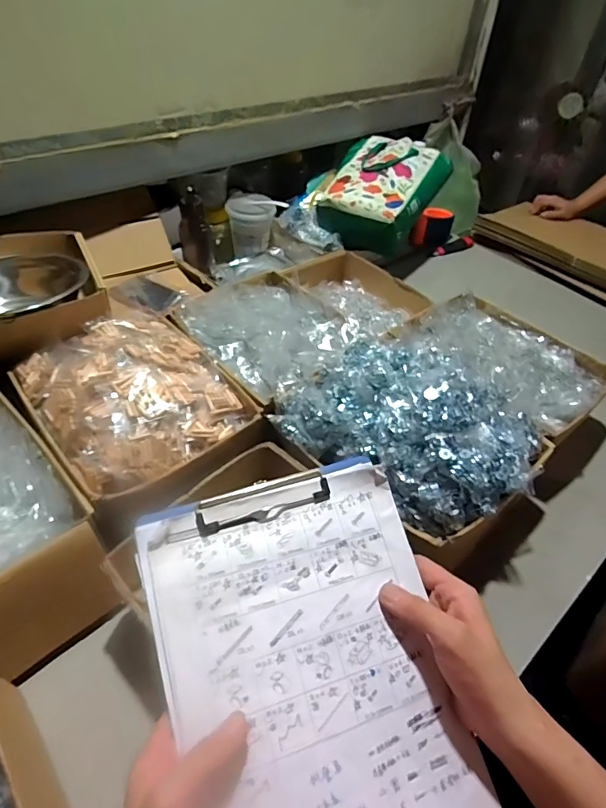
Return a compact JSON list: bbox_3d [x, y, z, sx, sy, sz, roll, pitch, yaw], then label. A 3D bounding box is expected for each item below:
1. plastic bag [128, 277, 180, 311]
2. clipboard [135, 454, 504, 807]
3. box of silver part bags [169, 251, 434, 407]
[{"bbox_3d":[-0.293,-0.213,0.885,0.131,0.014,0.069,32,52,25],"label":"plastic bag"},{"bbox_3d":[0.011,0.205,0.348,0.210,0.011,0.302,-12,68,-19],"label":"clipboard"},{"bbox_3d":[0.011,-0.175,0.902,0.287,0.124,0.482,35,53,27],"label":"box of silver part bags"}]

